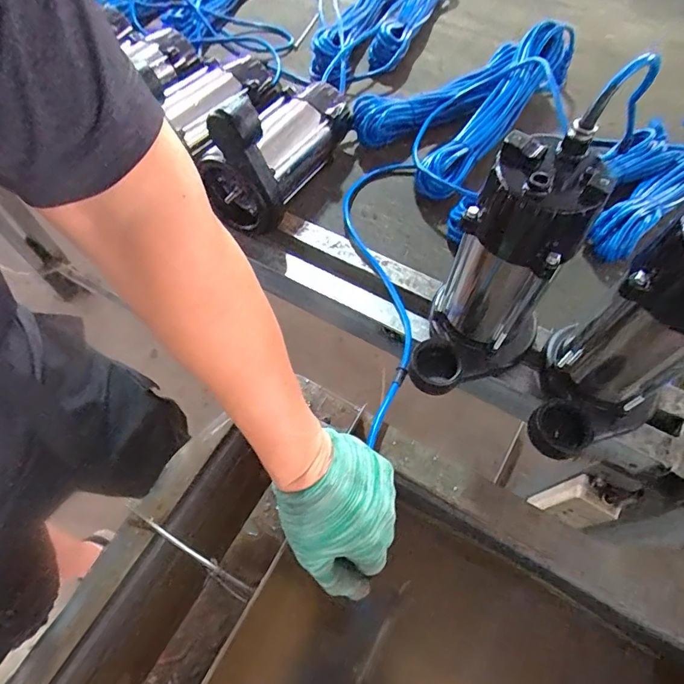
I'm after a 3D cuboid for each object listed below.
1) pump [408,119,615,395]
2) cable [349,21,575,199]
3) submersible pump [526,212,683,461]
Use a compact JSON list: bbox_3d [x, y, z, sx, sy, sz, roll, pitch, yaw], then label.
[{"bbox_3d":[0.142,-0.050,0.421,0.107,0.229,0.143,32,66,16],"label":"pump"},{"bbox_3d":[0.191,-0.396,0.696,0.211,0.094,0.373,37,67,19],"label":"cable"},{"bbox_3d":[0.249,0.006,0.388,0.141,0.227,0.115,-36,67,-18],"label":"submersible pump"}]

